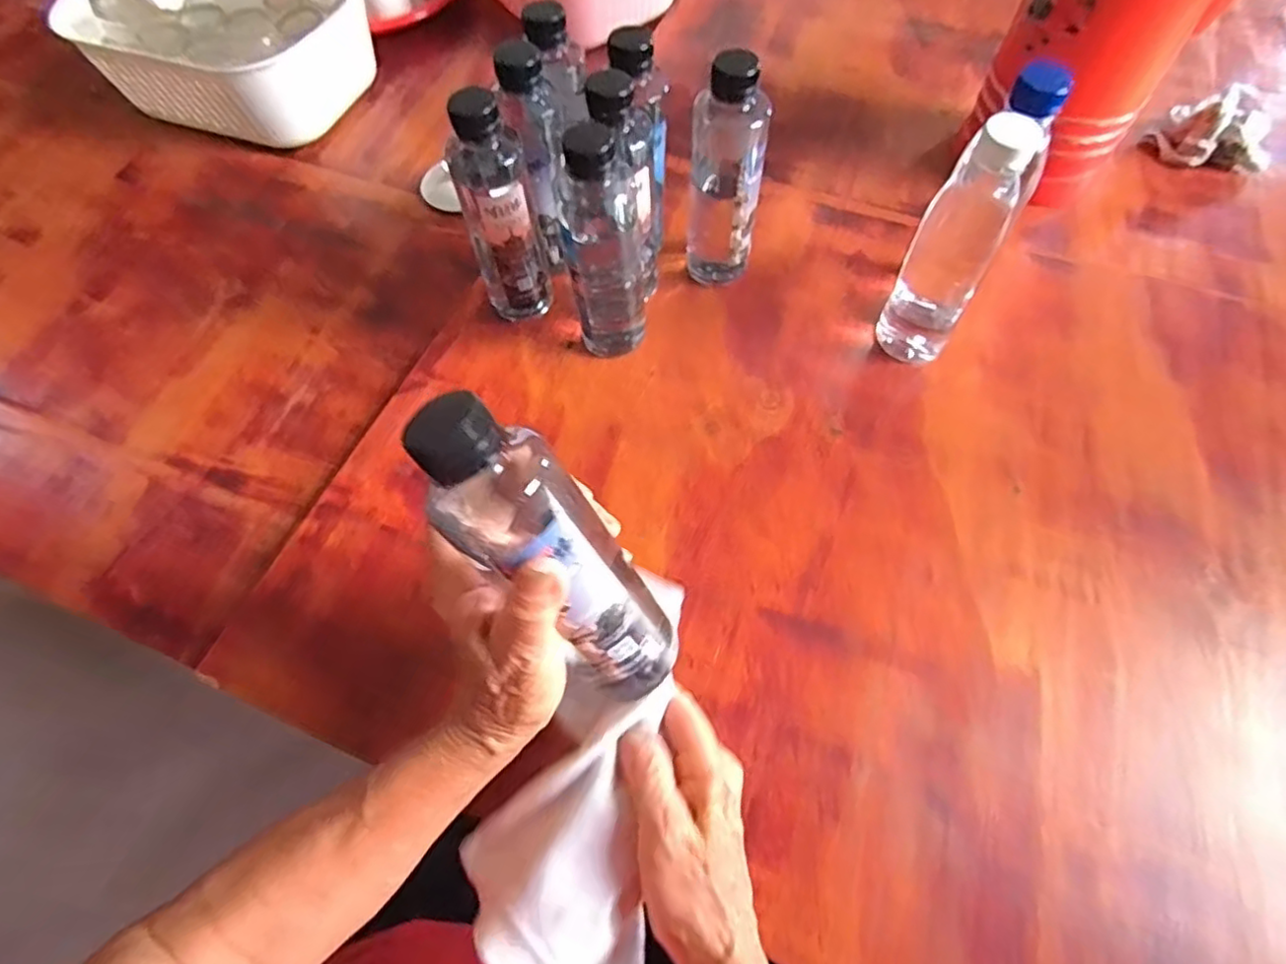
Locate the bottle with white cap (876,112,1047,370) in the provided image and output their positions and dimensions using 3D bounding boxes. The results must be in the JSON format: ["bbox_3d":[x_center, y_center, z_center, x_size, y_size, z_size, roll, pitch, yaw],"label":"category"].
[{"bbox_3d":[0.213,-0.154,0.451,0.050,0.184,0.044,25,66,15],"label":"bottle with white cap"}]

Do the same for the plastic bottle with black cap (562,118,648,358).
[{"bbox_3d":[-0.027,-0.171,0.468,0.050,0.178,0.057,2,62,4],"label":"plastic bottle with black cap"}]

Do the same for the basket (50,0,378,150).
[{"bbox_3d":[-0.431,-0.481,0.700,0.272,0.116,0.214,19,65,12],"label":"basket"}]

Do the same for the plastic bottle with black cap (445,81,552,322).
[{"bbox_3d":[-0.107,-0.194,0.491,0.053,0.190,0.050,-20,63,-8],"label":"plastic bottle with black cap"}]

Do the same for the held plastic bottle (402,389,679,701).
[{"bbox_3d":[-0.036,0.035,0.277,0.046,0.171,0.051,14,58,49],"label":"held plastic bottle"}]

